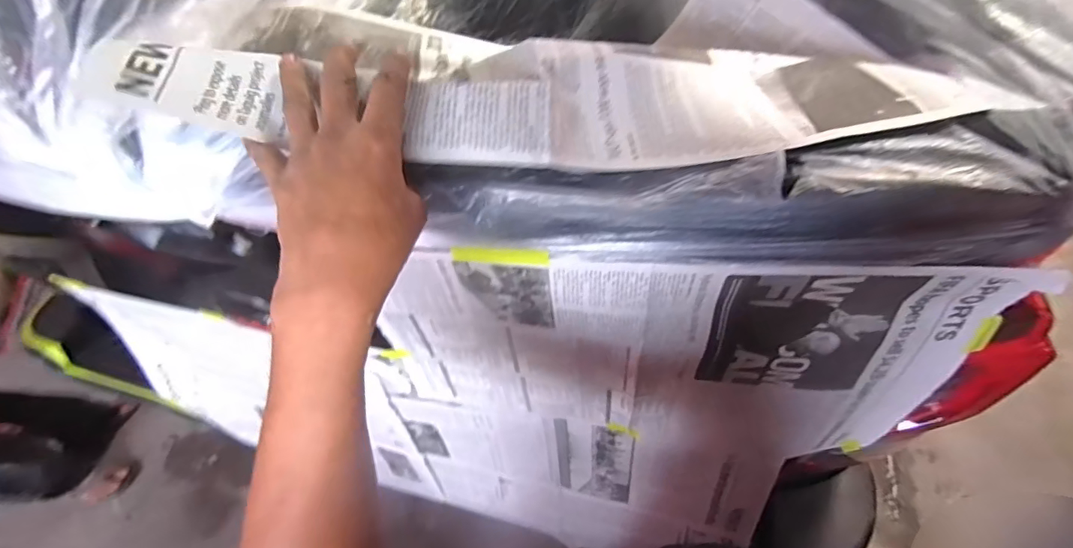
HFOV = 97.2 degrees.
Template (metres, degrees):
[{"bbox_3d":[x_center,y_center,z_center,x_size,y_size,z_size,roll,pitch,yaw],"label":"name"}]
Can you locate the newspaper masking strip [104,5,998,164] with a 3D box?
[{"bbox_3d":[-0.009,-0.139,0.340,0.552,0.040,0.142,2,51,-1],"label":"newspaper masking strip"}]

